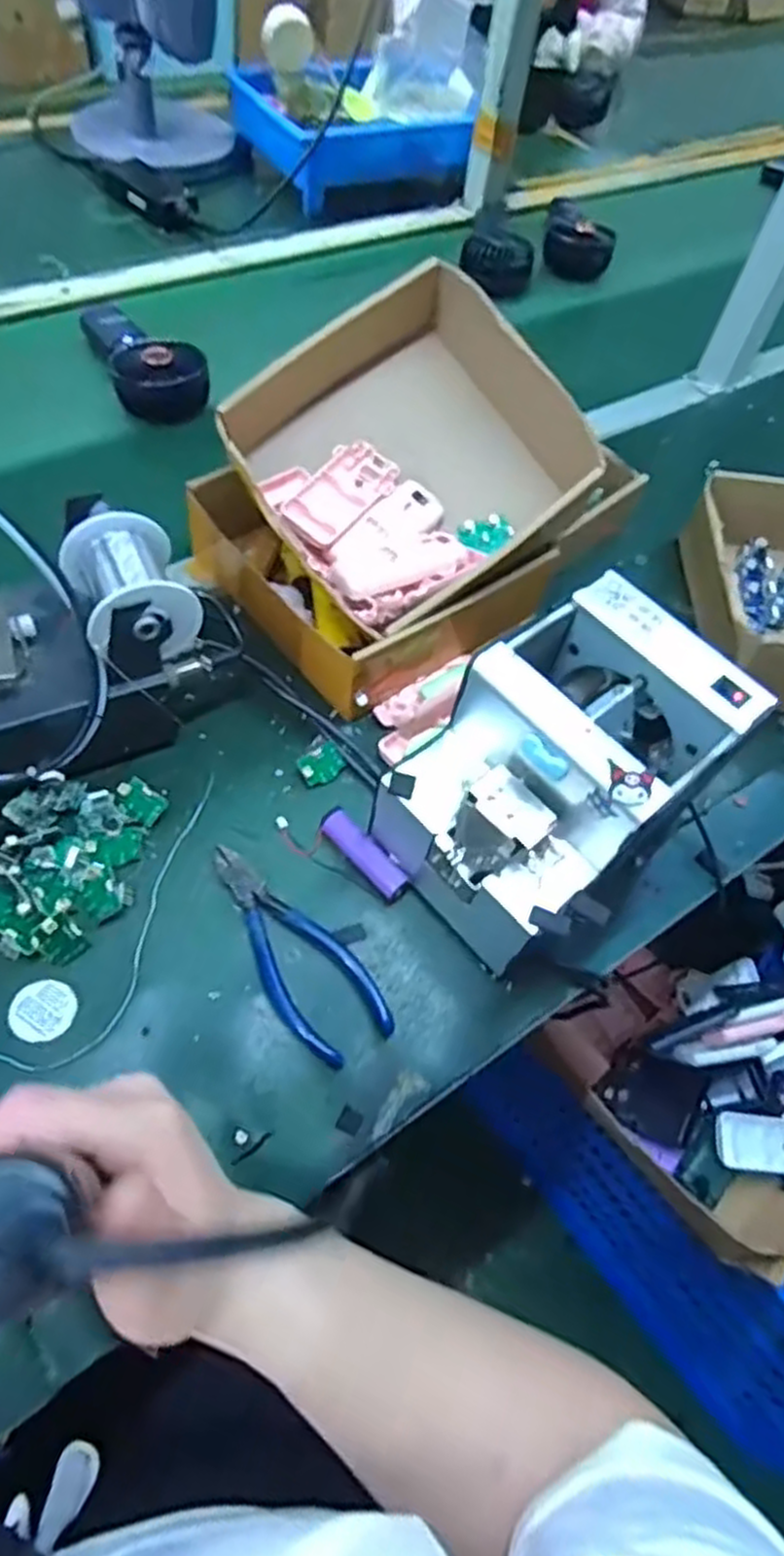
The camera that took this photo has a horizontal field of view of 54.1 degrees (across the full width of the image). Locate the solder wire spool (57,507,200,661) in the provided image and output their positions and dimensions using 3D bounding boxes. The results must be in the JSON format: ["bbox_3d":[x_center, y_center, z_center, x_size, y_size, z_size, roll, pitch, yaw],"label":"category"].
[{"bbox_3d":[-0.157,-0.115,0.459,0.062,0.052,0.073,-20,63,-19],"label":"solder wire spool"}]

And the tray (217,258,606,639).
[{"bbox_3d":[0.012,-0.235,0.562,0.225,0.081,0.223,-38,86,-8],"label":"tray"}]

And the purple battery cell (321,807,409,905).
[{"bbox_3d":[-0.019,0.050,0.498,0.069,0.018,0.021,41,62,17],"label":"purple battery cell"}]

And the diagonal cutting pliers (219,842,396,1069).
[{"bbox_3d":[-0.062,0.100,0.461,0.055,0.012,0.151,-34,68,-25],"label":"diagonal cutting pliers"}]

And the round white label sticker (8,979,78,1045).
[{"bbox_3d":[-0.198,0.132,0.435,0.034,0.004,0.034,8,56,-12],"label":"round white label sticker"}]

